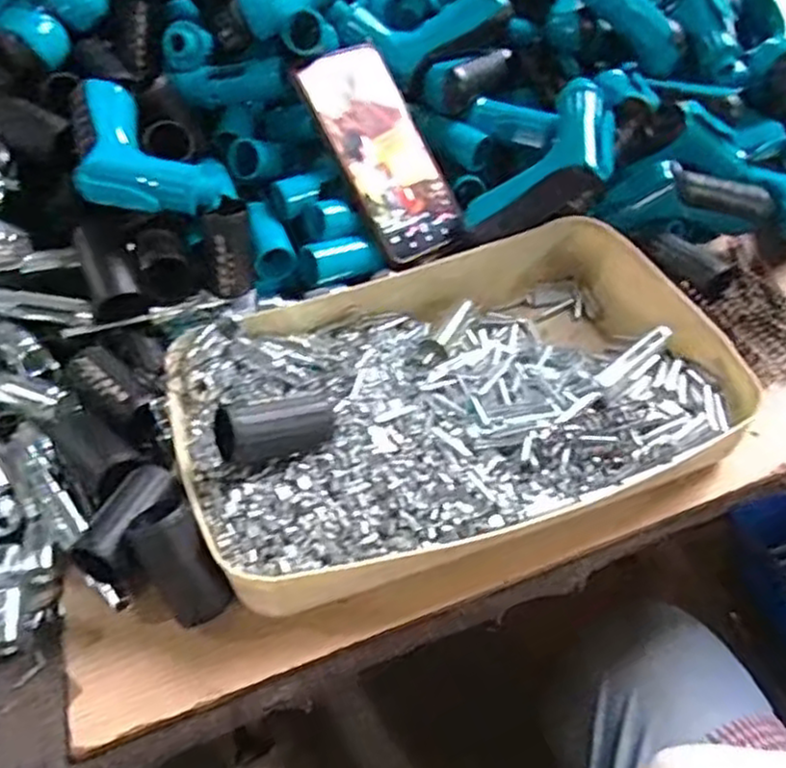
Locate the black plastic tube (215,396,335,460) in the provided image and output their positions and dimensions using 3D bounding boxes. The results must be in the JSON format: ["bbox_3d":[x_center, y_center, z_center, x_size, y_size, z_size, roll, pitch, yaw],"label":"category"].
[{"bbox_3d":[-0.063,0.025,0.397,0.066,0.029,0.029,-7,40,-34],"label":"black plastic tube"}]

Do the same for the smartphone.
[{"bbox_3d":[-0.005,-0.177,0.544,0.090,0.016,0.166,-31,93,-28],"label":"smartphone"}]

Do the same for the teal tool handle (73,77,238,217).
[{"bbox_3d":[-0.170,-0.160,0.491,0.104,0.036,0.116,4,57,-14],"label":"teal tool handle"}]

